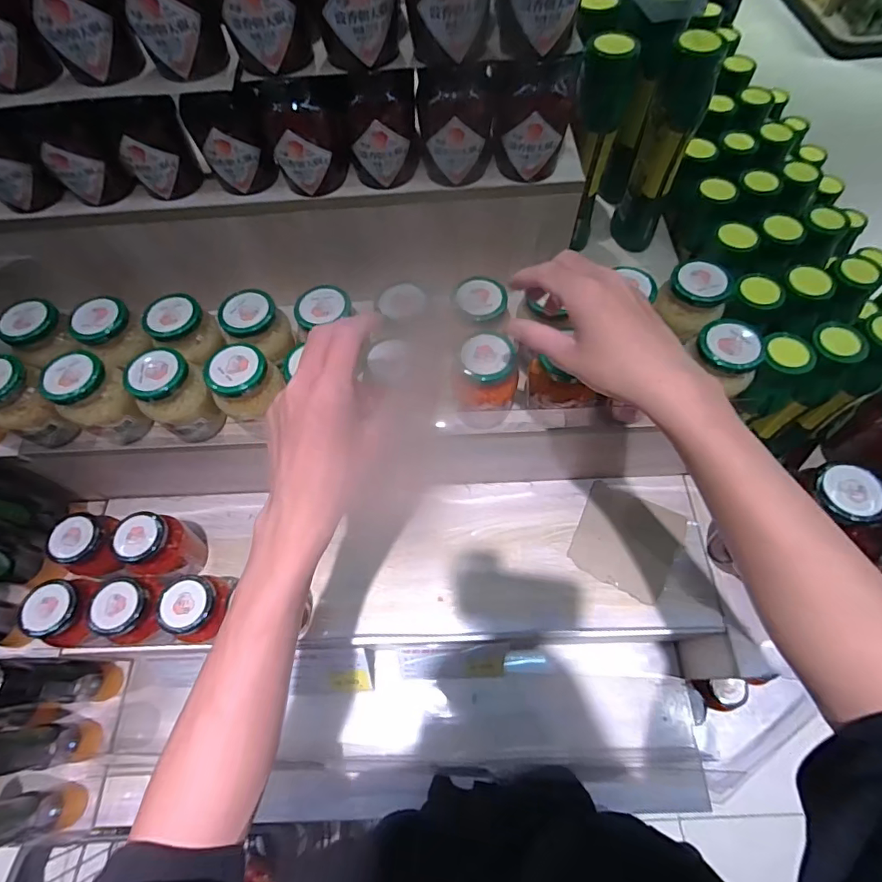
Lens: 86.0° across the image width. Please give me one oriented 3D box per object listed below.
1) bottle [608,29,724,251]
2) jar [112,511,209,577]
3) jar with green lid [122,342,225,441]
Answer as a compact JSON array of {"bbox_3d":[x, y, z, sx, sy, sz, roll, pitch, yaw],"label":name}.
[{"bbox_3d":[0.257,-0.333,0.557,0.053,0.223,0.055,18,66,12],"label":"bottle"},{"bbox_3d":[-0.337,0.129,0.575,0.065,0.102,0.075,18,66,12],"label":"jar"},{"bbox_3d":[-0.277,-0.047,0.498,0.059,0.099,0.064,38,71,19],"label":"jar with green lid"}]

